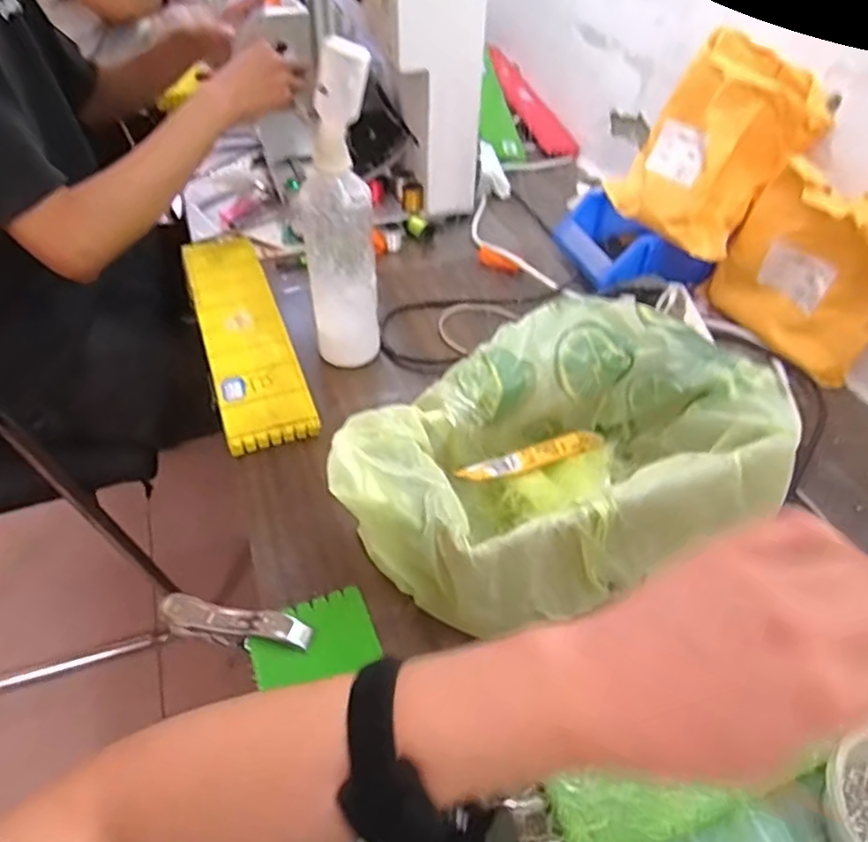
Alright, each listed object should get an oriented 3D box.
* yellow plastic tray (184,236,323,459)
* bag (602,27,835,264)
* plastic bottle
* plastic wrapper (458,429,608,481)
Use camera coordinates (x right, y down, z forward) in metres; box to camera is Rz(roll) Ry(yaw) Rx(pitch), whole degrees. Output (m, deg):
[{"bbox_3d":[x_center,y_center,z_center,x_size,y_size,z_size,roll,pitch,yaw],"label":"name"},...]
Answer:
[{"bbox_3d":[-0.202,-0.102,0.665,0.083,0.018,0.345,-15,48,-16],"label":"yellow plastic tray"},{"bbox_3d":[0.289,-0.284,0.661,0.081,0.190,0.173,-6,47,-34],"label":"bag"},{"bbox_3d":[-0.083,-0.169,0.554,0.064,0.269,0.053,-9,47,-10],"label":"plastic bottle"},{"bbox_3d":[0.074,0.025,0.465,0.130,0.009,0.021,-13,48,-35],"label":"plastic wrapper"}]

